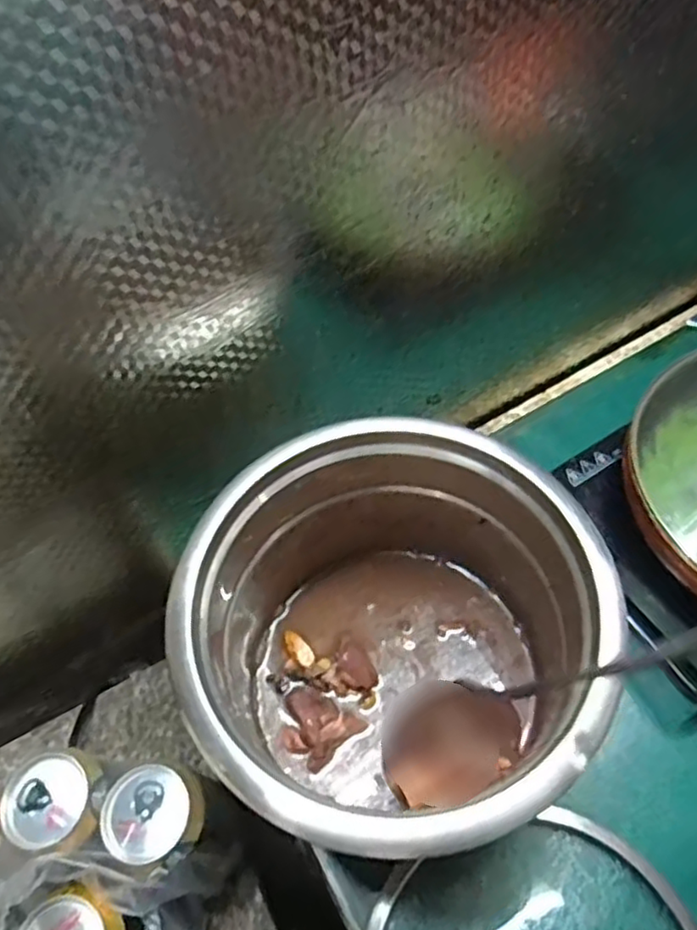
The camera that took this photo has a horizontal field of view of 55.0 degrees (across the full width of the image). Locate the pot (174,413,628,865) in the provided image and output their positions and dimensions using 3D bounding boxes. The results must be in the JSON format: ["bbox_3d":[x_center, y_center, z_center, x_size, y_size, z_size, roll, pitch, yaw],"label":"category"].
[{"bbox_3d":[0.031,0.128,0.481,0.251,0.213,0.228,-14,56,-6],"label":"pot"}]

